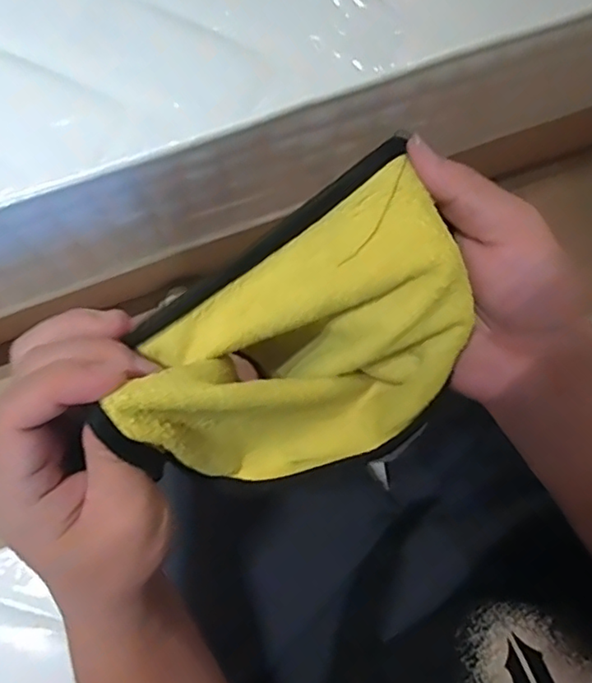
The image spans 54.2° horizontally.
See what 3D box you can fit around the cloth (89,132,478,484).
[{"bbox_3d":[0.007,0.010,0.261,0.142,0.097,0.099,-35,81,-7],"label":"cloth"}]

